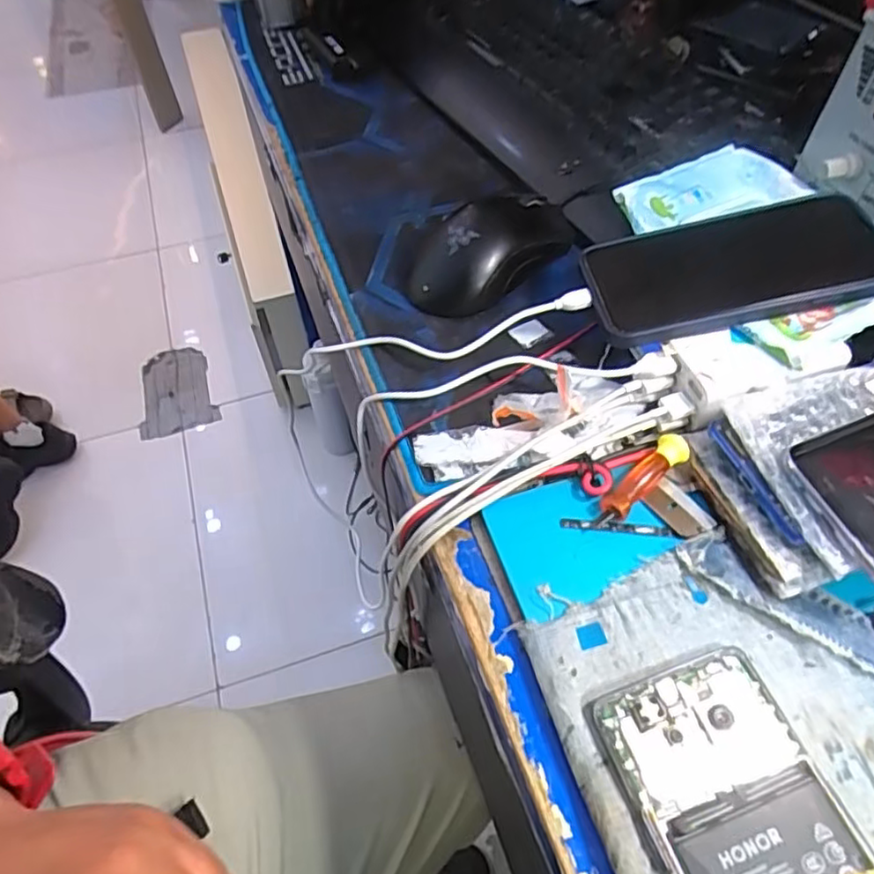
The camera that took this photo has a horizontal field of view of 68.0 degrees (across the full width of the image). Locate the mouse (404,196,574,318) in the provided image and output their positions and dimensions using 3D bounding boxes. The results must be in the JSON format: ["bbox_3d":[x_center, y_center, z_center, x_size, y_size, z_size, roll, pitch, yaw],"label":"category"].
[{"bbox_3d":[0.034,-0.128,0.433,0.114,0.035,0.063,-32,59,-20],"label":"mouse"}]

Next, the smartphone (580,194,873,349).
[{"bbox_3d":[0.166,-0.098,0.366,0.157,0.013,0.081,-12,52,3],"label":"smartphone"}]

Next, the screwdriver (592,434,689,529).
[{"bbox_3d":[0.103,0.023,0.329,0.062,0.017,0.014,-37,61,-23],"label":"screwdriver"}]

